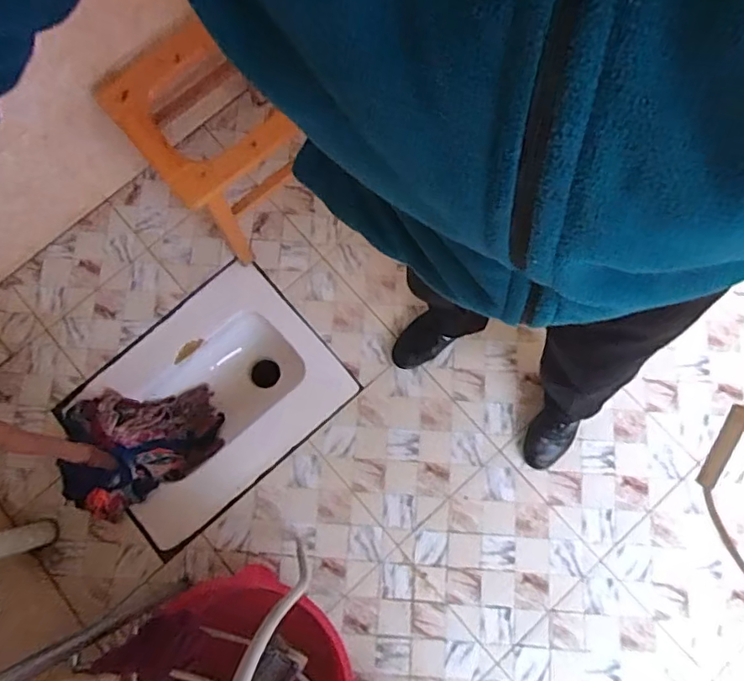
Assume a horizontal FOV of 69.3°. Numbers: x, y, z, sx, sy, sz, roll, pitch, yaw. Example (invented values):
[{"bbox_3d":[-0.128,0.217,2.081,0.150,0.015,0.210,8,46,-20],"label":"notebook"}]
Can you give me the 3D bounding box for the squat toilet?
[{"bbox_3d":[-0.375,0.144,1.298,0.548,0.170,0.426,-41,80,-7],"label":"squat toilet"}]

